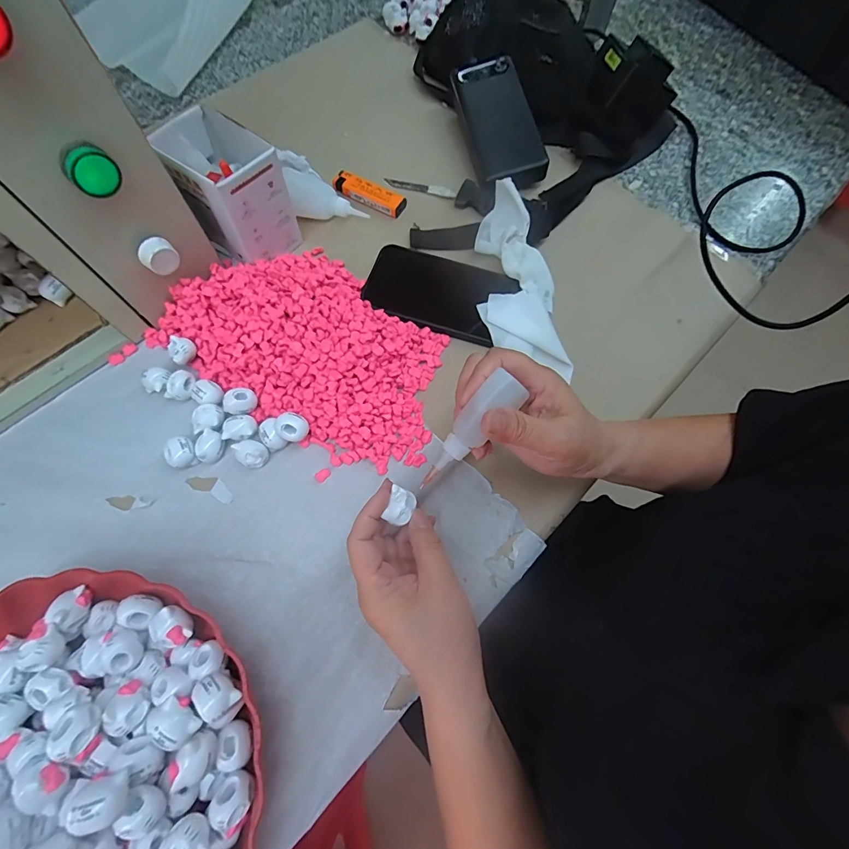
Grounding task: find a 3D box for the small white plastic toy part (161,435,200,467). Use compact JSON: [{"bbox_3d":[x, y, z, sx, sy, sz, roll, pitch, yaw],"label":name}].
[{"bbox_3d":[-0.195,0.024,0.329,0.021,0.018,0.023,1,69,-2],"label":"small white plastic toy part"}]

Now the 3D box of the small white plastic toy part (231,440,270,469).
[{"bbox_3d":[-0.139,0.024,0.330,0.023,0.018,0.021,1,69,-2],"label":"small white plastic toy part"}]

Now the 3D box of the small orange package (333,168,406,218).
[{"bbox_3d":[-0.060,-0.250,0.441,0.082,0.014,0.022,27,70,8],"label":"small orange package"}]

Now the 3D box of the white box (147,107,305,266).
[{"bbox_3d":[-0.174,-0.212,0.378,0.092,0.095,0.080,42,73,13],"label":"white box"}]

